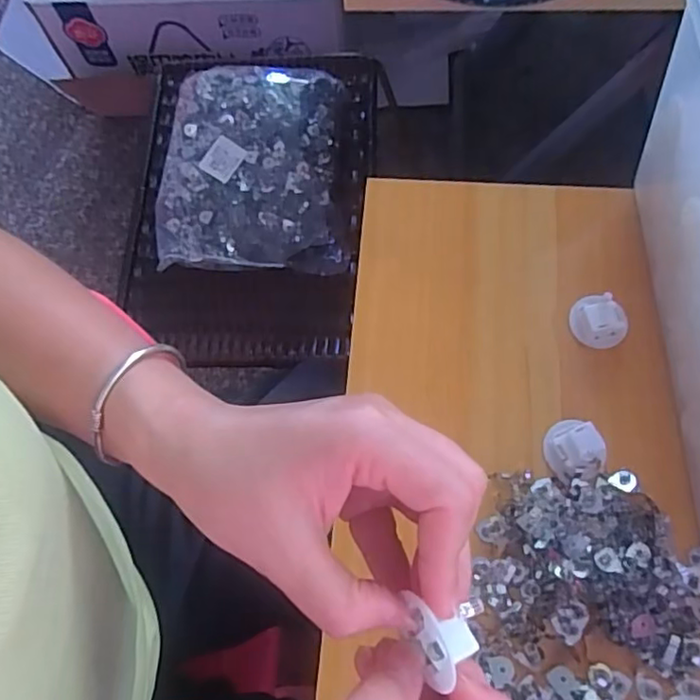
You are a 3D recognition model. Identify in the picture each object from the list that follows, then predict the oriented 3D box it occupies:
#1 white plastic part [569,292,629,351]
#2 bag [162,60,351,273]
[{"bbox_3d":[0.148,-0.017,0.364,0.033,0.015,0.028,35,76,16],"label":"white plastic part"},{"bbox_3d":[-0.094,-0.174,0.579,0.176,0.040,0.212,-2,69,4],"label":"bag"}]

